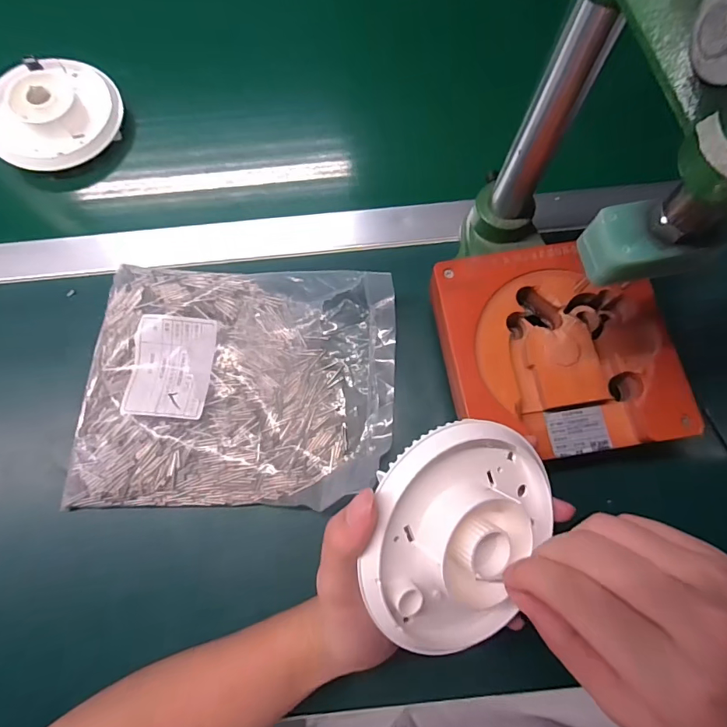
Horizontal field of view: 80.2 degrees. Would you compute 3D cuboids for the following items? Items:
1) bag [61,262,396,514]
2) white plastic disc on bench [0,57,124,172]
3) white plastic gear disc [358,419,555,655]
[{"bbox_3d":[-0.097,0.011,0.339,0.242,0.039,0.194,0,73,1],"label":"bag"},{"bbox_3d":[-0.301,-0.244,0.420,0.121,0.046,0.108,-34,75,-9],"label":"white plastic disc on bench"},{"bbox_3d":[0.057,0.094,0.229,0.116,0.025,0.120,-1,92,-25],"label":"white plastic gear disc"}]

